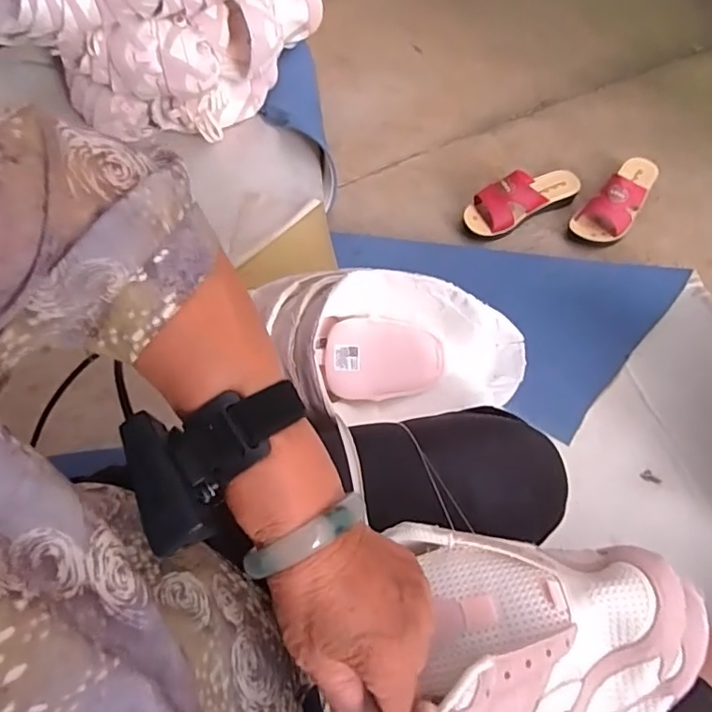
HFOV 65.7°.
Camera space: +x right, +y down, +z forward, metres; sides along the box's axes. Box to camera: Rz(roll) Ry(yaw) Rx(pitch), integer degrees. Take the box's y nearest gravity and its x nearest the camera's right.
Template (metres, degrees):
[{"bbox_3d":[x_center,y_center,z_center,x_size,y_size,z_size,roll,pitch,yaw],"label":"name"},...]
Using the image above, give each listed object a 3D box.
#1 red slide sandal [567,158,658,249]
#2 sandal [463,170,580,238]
[{"bbox_3d":[0.472,-0.288,0.981,0.089,0.074,0.214,35,71,19],"label":"red slide sandal"},{"bbox_3d":[0.298,-0.287,0.995,0.218,0.071,0.081,-27,65,-9],"label":"sandal"}]

